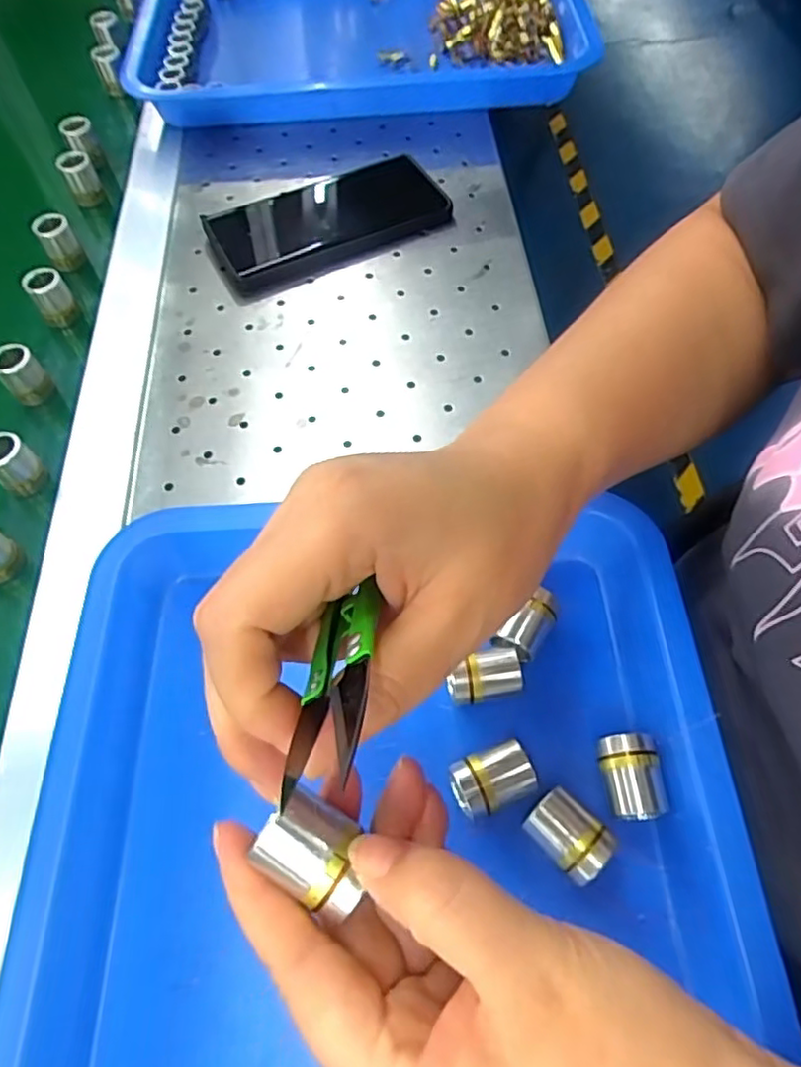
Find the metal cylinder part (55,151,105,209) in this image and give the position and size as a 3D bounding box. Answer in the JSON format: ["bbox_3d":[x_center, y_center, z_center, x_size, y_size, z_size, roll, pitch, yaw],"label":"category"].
[{"bbox_3d":[-0.245,-0.273,0.493,0.022,0.033,0.020,-28,63,-13],"label":"metal cylinder part"}]

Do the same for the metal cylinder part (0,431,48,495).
[{"bbox_3d":[-0.215,-0.038,0.355,0.019,0.033,0.023,35,68,20],"label":"metal cylinder part"}]

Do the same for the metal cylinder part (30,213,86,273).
[{"bbox_3d":[-0.240,-0.205,0.452,0.023,0.031,0.022,-33,64,-15],"label":"metal cylinder part"}]

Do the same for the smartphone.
[{"bbox_3d":[-0.051,-0.228,0.458,0.163,0.013,0.083,-23,62,-10],"label":"smartphone"}]

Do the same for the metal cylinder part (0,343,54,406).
[{"bbox_3d":[-0.230,-0.096,0.389,0.018,0.032,0.023,39,69,21],"label":"metal cylinder part"}]

